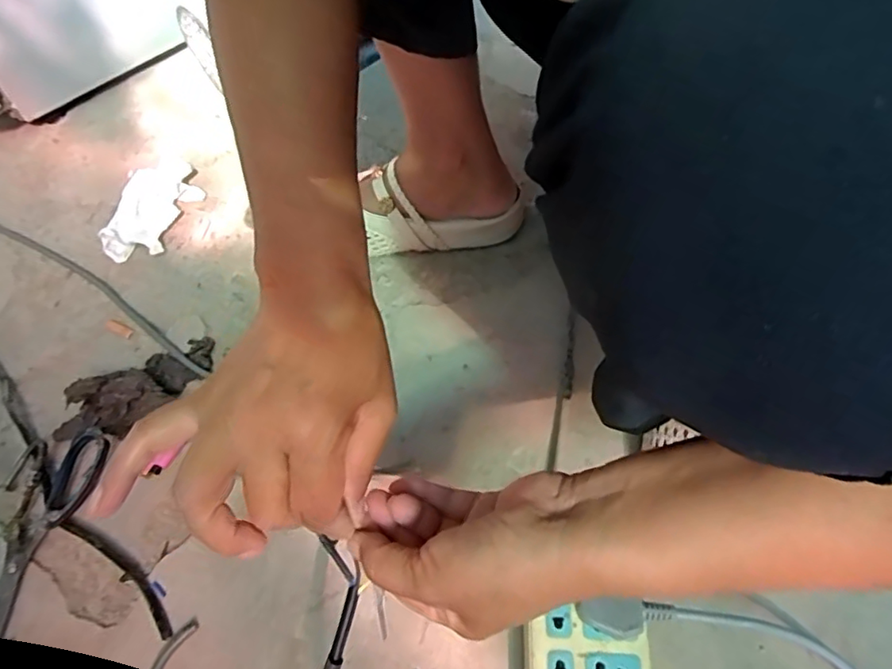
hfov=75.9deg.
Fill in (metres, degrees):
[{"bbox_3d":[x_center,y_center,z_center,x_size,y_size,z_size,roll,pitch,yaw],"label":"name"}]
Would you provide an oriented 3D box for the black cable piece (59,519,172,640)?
[{"bbox_3d":[-0.243,0.178,0.429,0.130,0.011,0.016,32,62,21],"label":"black cable piece"}]

